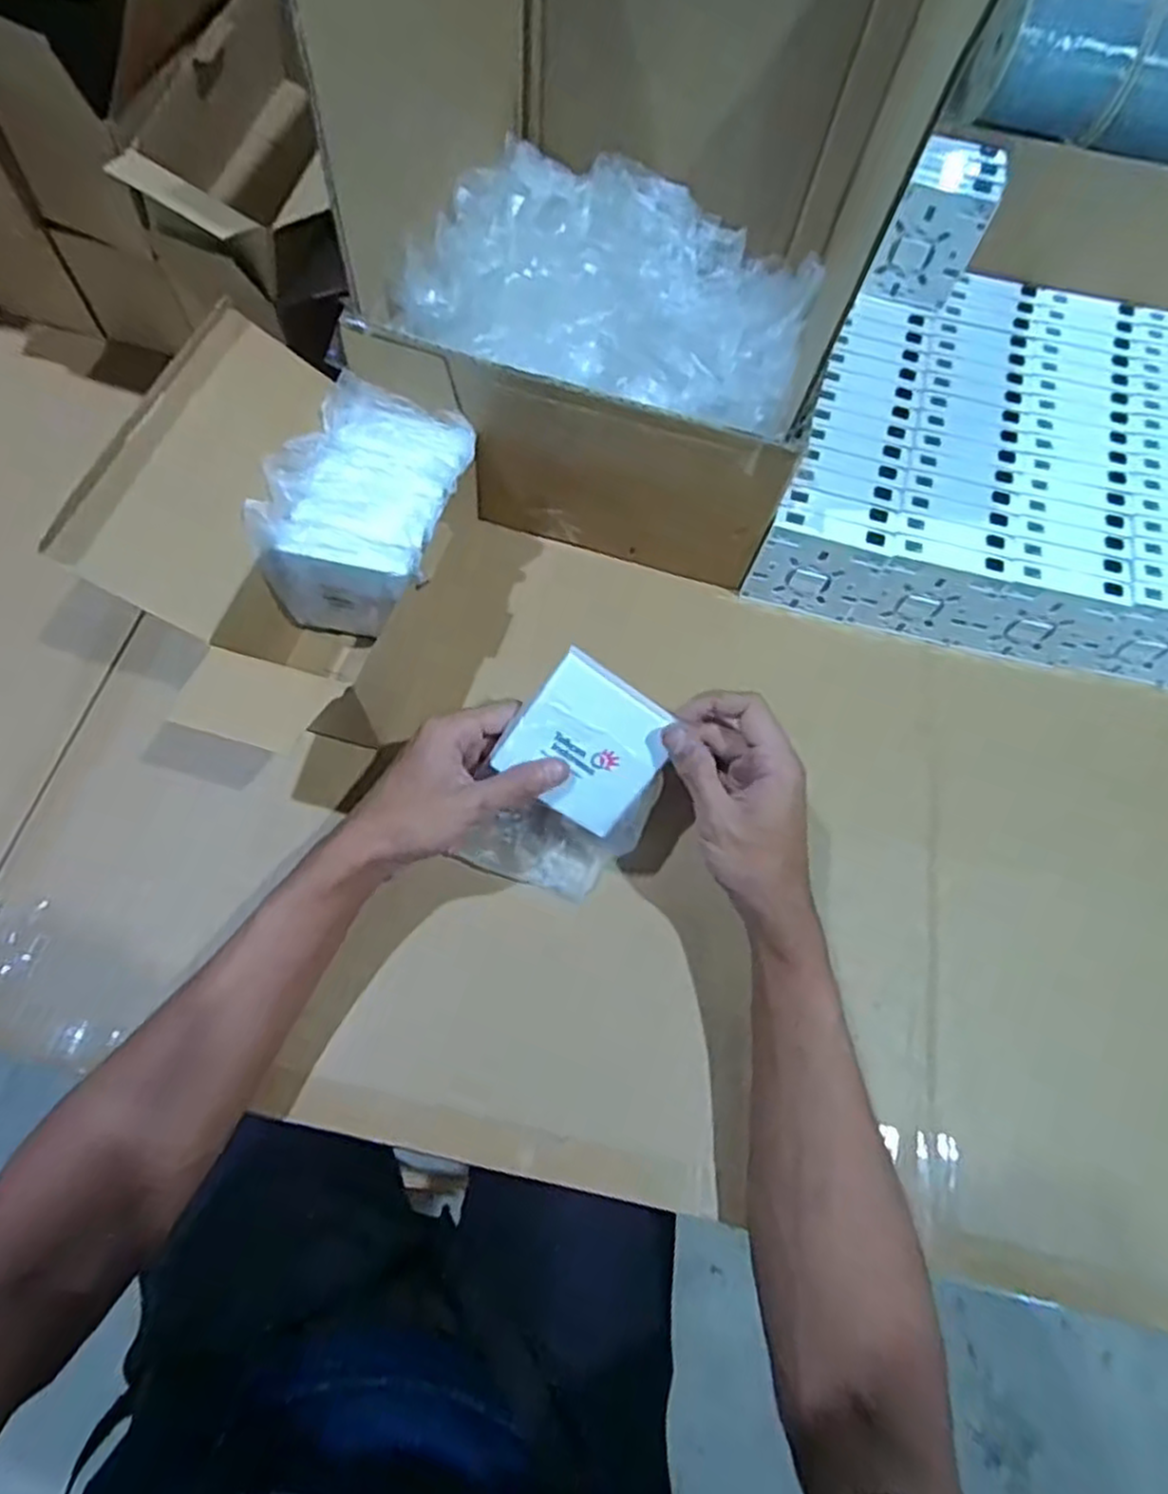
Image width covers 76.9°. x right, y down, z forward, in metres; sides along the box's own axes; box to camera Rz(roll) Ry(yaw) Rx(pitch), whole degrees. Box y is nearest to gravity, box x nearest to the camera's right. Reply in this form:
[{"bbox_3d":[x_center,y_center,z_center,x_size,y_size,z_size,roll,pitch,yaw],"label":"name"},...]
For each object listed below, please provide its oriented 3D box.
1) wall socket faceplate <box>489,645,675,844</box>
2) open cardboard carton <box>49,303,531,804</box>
[{"bbox_3d":[0.003,0.000,0.437,0.084,0.007,0.087,34,107,-9],"label":"wall socket faceplate"},{"bbox_3d":[-0.181,-0.121,0.484,0.187,0.140,0.253,15,64,4],"label":"open cardboard carton"}]

